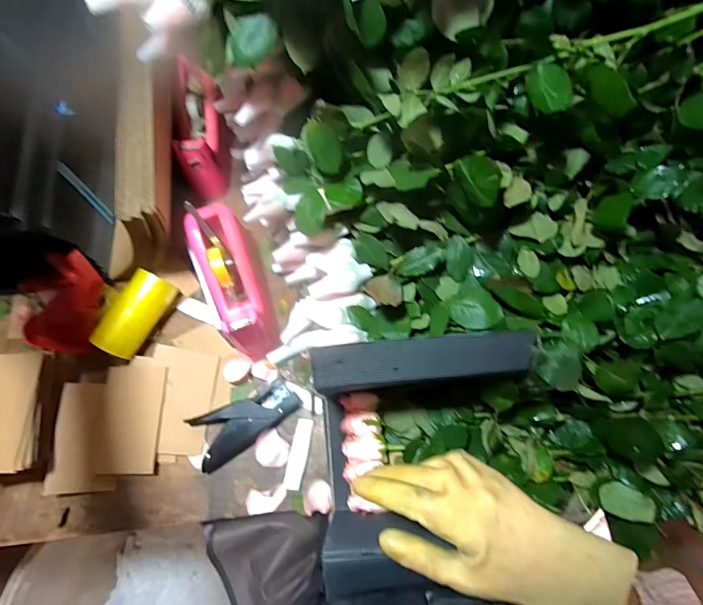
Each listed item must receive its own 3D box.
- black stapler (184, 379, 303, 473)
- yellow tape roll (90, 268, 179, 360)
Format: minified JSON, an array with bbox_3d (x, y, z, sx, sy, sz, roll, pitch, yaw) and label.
[{"bbox_3d":[-0.141,0.163,0.525,0.145,0.021,0.068,-26,73,-7],"label":"black stapler"},{"bbox_3d":[-0.308,0.015,0.546,0.053,0.044,0.118,26,75,9],"label":"yellow tape roll"}]

